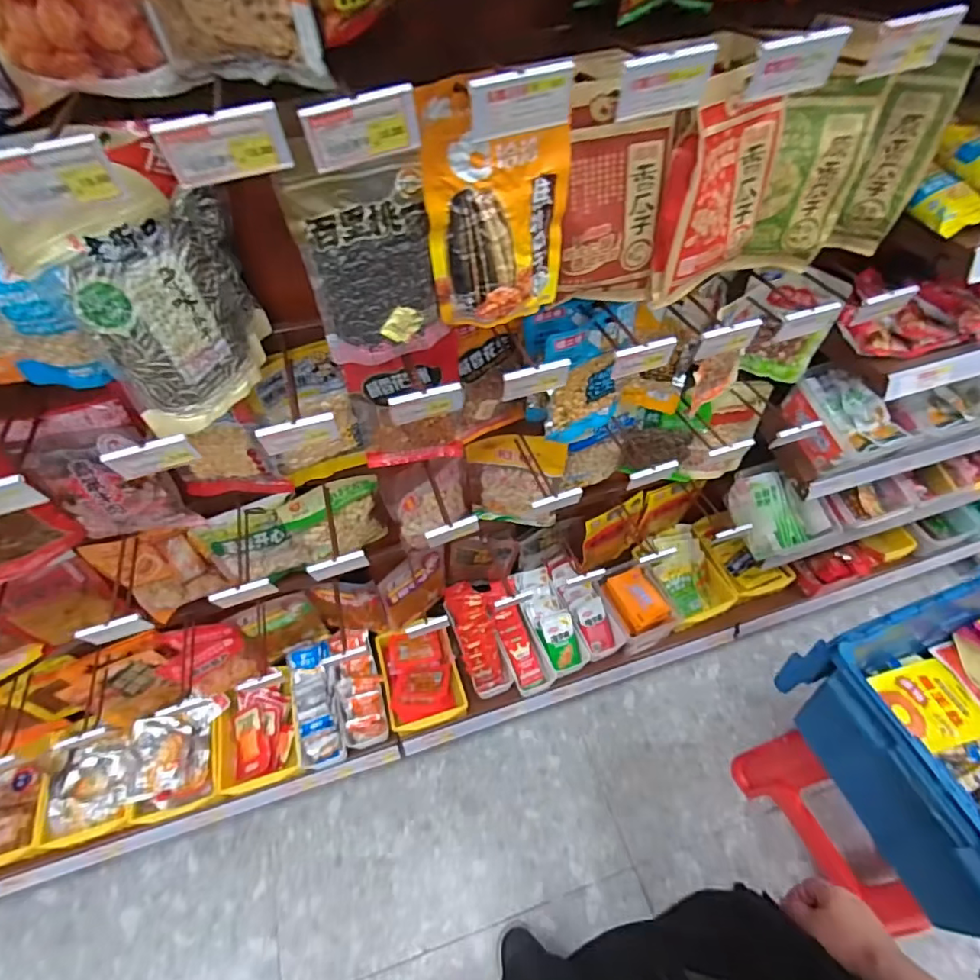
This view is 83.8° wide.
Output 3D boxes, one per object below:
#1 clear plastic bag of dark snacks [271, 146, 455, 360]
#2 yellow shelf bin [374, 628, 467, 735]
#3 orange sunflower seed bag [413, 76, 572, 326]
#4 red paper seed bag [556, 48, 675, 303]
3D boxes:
[{"bbox_3d":[-0.116,-0.216,0.542,0.123,0.184,0.034,-11,53,-6],"label":"clear plastic bag of dark snacks"},{"bbox_3d":[-0.164,0.433,1.295,0.172,0.076,0.222,-14,53,-8],"label":"yellow shelf bin"},{"bbox_3d":[0.011,-0.272,0.541,0.144,0.223,0.020,-17,48,-12],"label":"orange sunflower seed bag"},{"bbox_3d":[0.130,-0.310,0.581,0.111,0.239,0.022,-11,46,-6],"label":"red paper seed bag"}]

